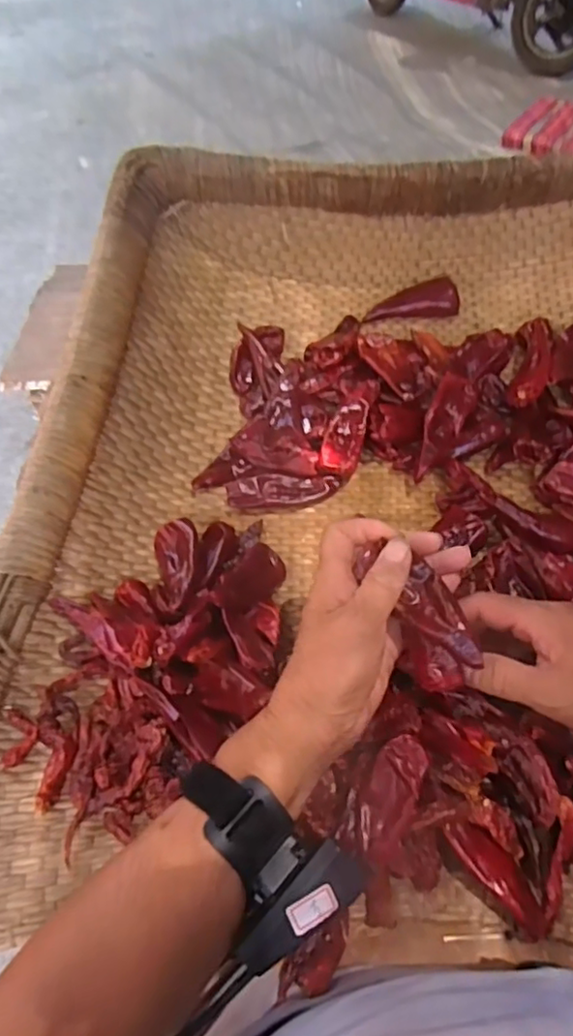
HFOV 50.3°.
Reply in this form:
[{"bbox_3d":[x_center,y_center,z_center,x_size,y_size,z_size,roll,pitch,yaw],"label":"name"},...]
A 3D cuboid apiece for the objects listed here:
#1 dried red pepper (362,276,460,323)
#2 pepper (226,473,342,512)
[{"bbox_3d":[0.122,-0.211,0.598,0.087,0.030,0.035,-6,54,-1],"label":"dried red pepper"},{"bbox_3d":[-0.002,-0.024,0.516,0.094,0.016,0.028,-8,54,-2],"label":"pepper"}]

